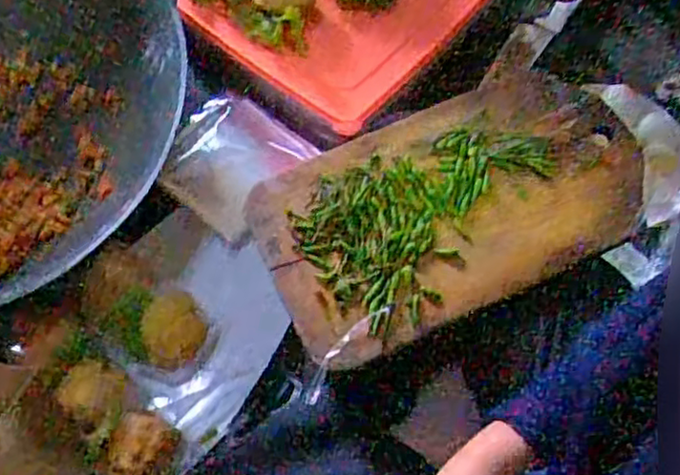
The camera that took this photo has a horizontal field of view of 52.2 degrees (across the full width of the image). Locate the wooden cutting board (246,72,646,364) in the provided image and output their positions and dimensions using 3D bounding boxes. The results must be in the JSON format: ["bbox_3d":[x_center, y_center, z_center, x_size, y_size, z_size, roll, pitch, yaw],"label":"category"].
[{"bbox_3d":[0.092,-0.030,0.569,0.310,0.035,0.172,-21,69,-12],"label":"wooden cutting board"}]

